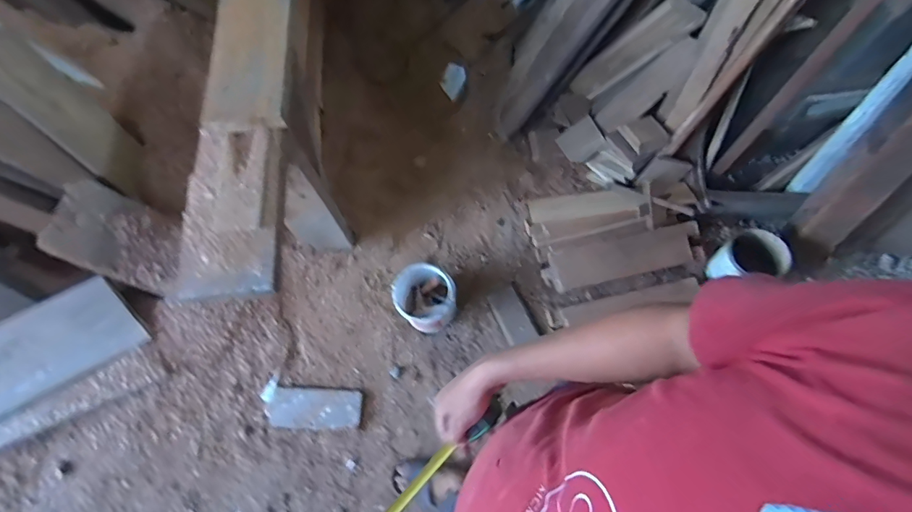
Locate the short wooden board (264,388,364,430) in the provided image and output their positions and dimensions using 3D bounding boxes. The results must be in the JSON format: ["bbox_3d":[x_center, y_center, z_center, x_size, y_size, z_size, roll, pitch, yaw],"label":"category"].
[{"bbox_3d":[-0.453,0.490,1.433,0.300,0.020,0.117,2,69,3],"label":"short wooden board"}]

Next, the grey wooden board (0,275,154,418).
[{"bbox_3d":[-1.300,0.312,1.333,0.632,0.033,0.245,-29,111,-11],"label":"grey wooden board"}]

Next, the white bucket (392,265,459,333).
[{"bbox_3d":[-0.094,0.143,1.453,0.184,0.187,0.185,-1,69,2],"label":"white bucket"}]

